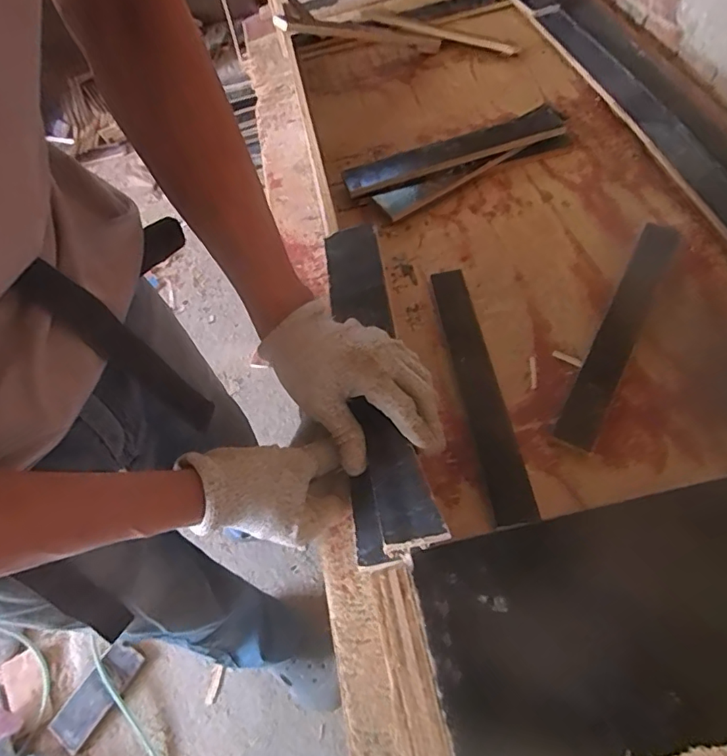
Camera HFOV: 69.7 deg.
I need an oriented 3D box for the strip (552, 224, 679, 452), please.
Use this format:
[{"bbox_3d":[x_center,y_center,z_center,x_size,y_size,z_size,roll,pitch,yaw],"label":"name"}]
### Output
[{"bbox_3d":[0.320,-0.065,0.649,0.048,0.014,0.359,17,63,36],"label":"strip"}]

